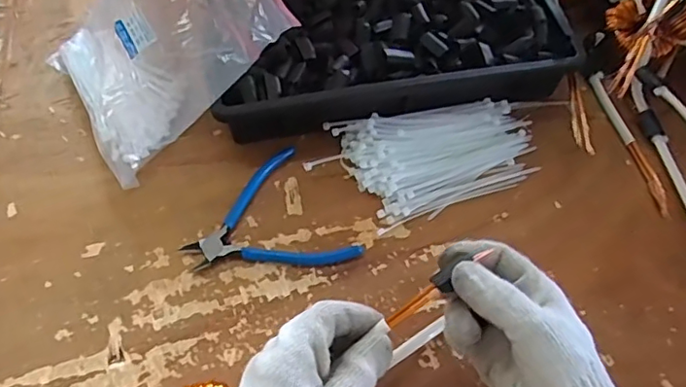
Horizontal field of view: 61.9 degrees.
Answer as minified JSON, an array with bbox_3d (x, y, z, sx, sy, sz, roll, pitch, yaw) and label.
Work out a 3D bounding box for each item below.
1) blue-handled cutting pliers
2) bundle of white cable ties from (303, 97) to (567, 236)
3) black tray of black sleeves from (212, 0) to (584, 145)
[{"bbox_3d":[-0.070,0.031,0.505,0.130,0.008,0.128,-28,61,-20],"label":"blue-handled cutting pliers"},{"bbox_3d":[0.097,-0.033,0.551,0.222,0.028,0.111,-9,57,-9],"label":"bundle of white cable ties"},{"bbox_3d":[0.049,-0.186,0.609,0.350,0.056,0.252,-5,56,-7],"label":"black tray of black sleeves"}]

